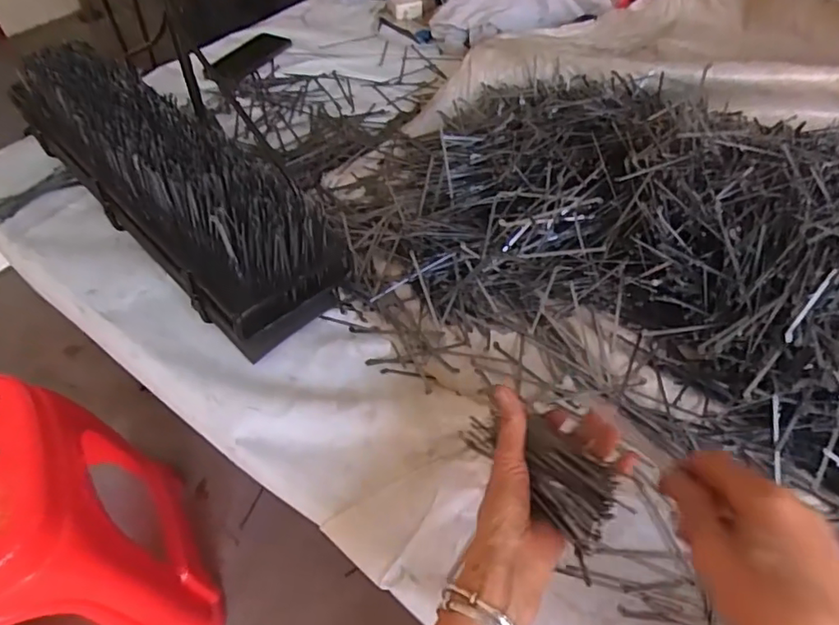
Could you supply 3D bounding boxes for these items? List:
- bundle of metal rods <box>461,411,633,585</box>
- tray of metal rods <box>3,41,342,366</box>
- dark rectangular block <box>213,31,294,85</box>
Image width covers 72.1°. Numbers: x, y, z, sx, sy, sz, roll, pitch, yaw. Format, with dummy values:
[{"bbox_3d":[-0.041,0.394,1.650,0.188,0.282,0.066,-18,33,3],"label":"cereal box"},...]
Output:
[{"bbox_3d":[0.098,0.118,0.443,0.068,0.026,0.150,-28,36,-18],"label":"bundle of metal rods"},{"bbox_3d":[-0.317,-0.162,0.703,0.532,0.126,0.160,34,61,25],"label":"tray of metal rods"},{"bbox_3d":[-0.293,-0.446,1.001,0.079,0.014,0.159,23,55,20],"label":"dark rectangular block"}]

